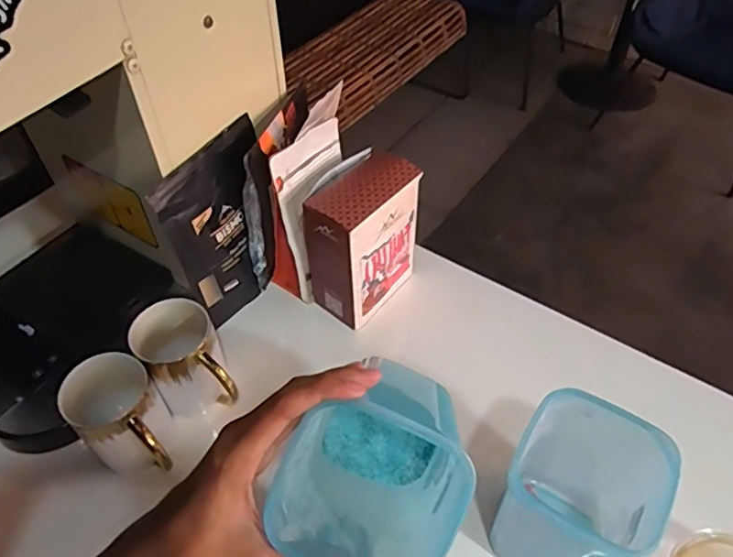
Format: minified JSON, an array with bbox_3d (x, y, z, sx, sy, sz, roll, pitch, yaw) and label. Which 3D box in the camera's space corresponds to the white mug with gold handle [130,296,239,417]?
[{"bbox_3d":[-0.173,0.078,0.539,0.070,0.093,0.082,-21,53,-17],"label":"white mug with gold handle"}]

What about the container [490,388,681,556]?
[{"bbox_3d":[0.156,0.171,0.443,0.096,0.152,0.098,27,54,21],"label":"container"}]

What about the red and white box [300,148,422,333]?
[{"bbox_3d":[-0.004,-0.040,0.603,0.074,0.160,0.106,35,58,26],"label":"red and white box"}]

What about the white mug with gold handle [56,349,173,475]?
[{"bbox_3d":[-0.208,0.129,0.502,0.090,0.103,0.070,34,57,25],"label":"white mug with gold handle"}]

